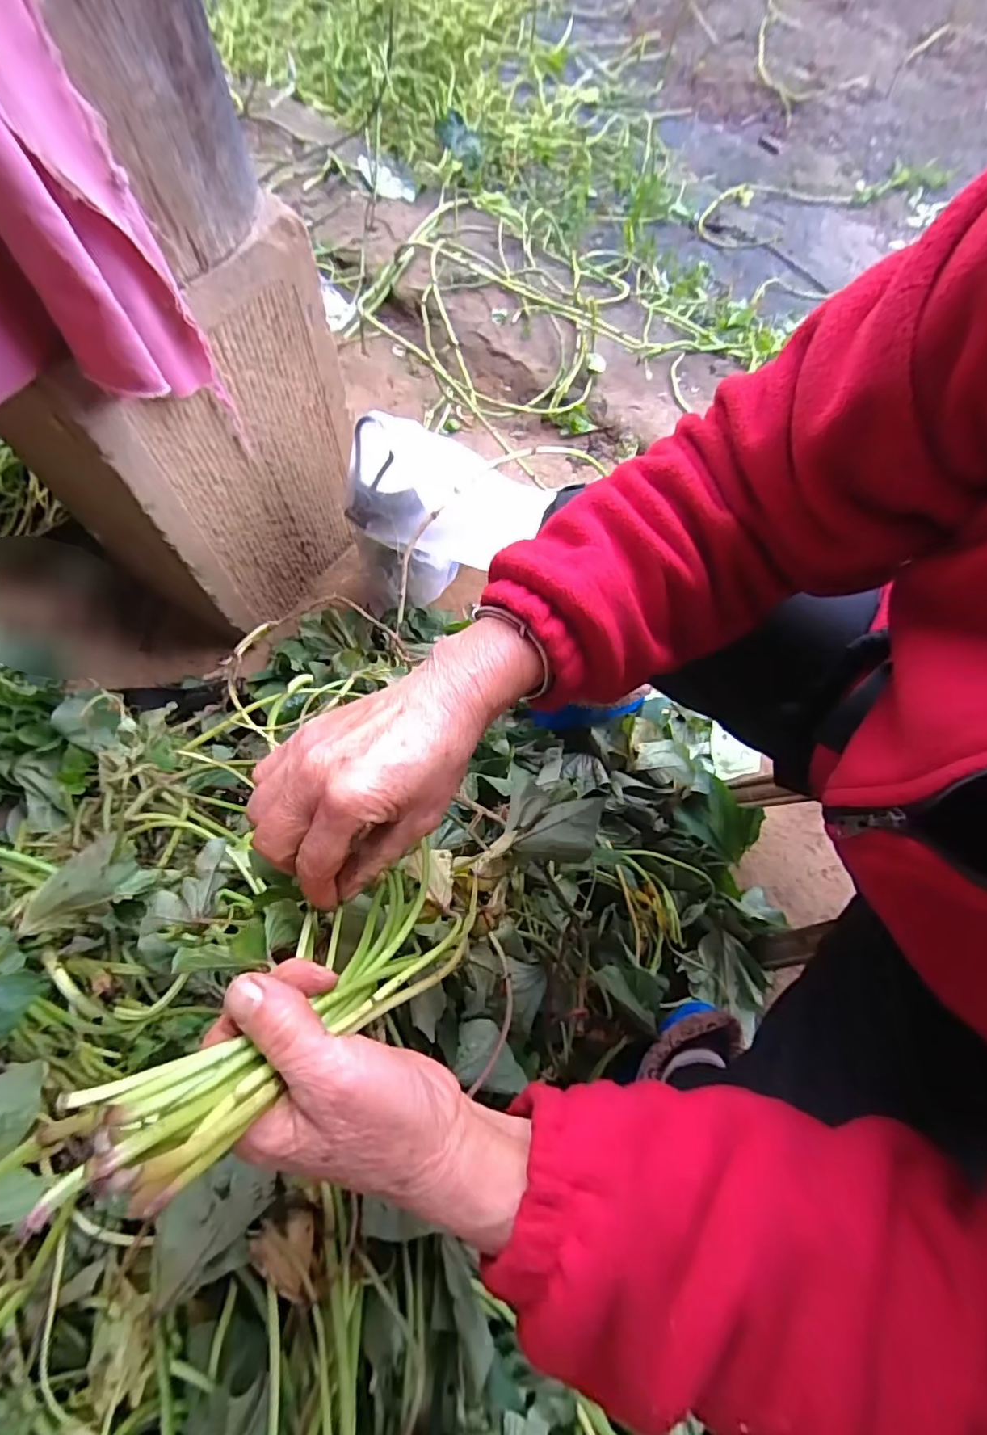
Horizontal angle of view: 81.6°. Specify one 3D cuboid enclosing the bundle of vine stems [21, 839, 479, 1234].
[{"bbox_3d":[-0.071,0.114,0.236,0.057,0.188,0.030,47,120,12],"label":"bundle of vine stems"}]

